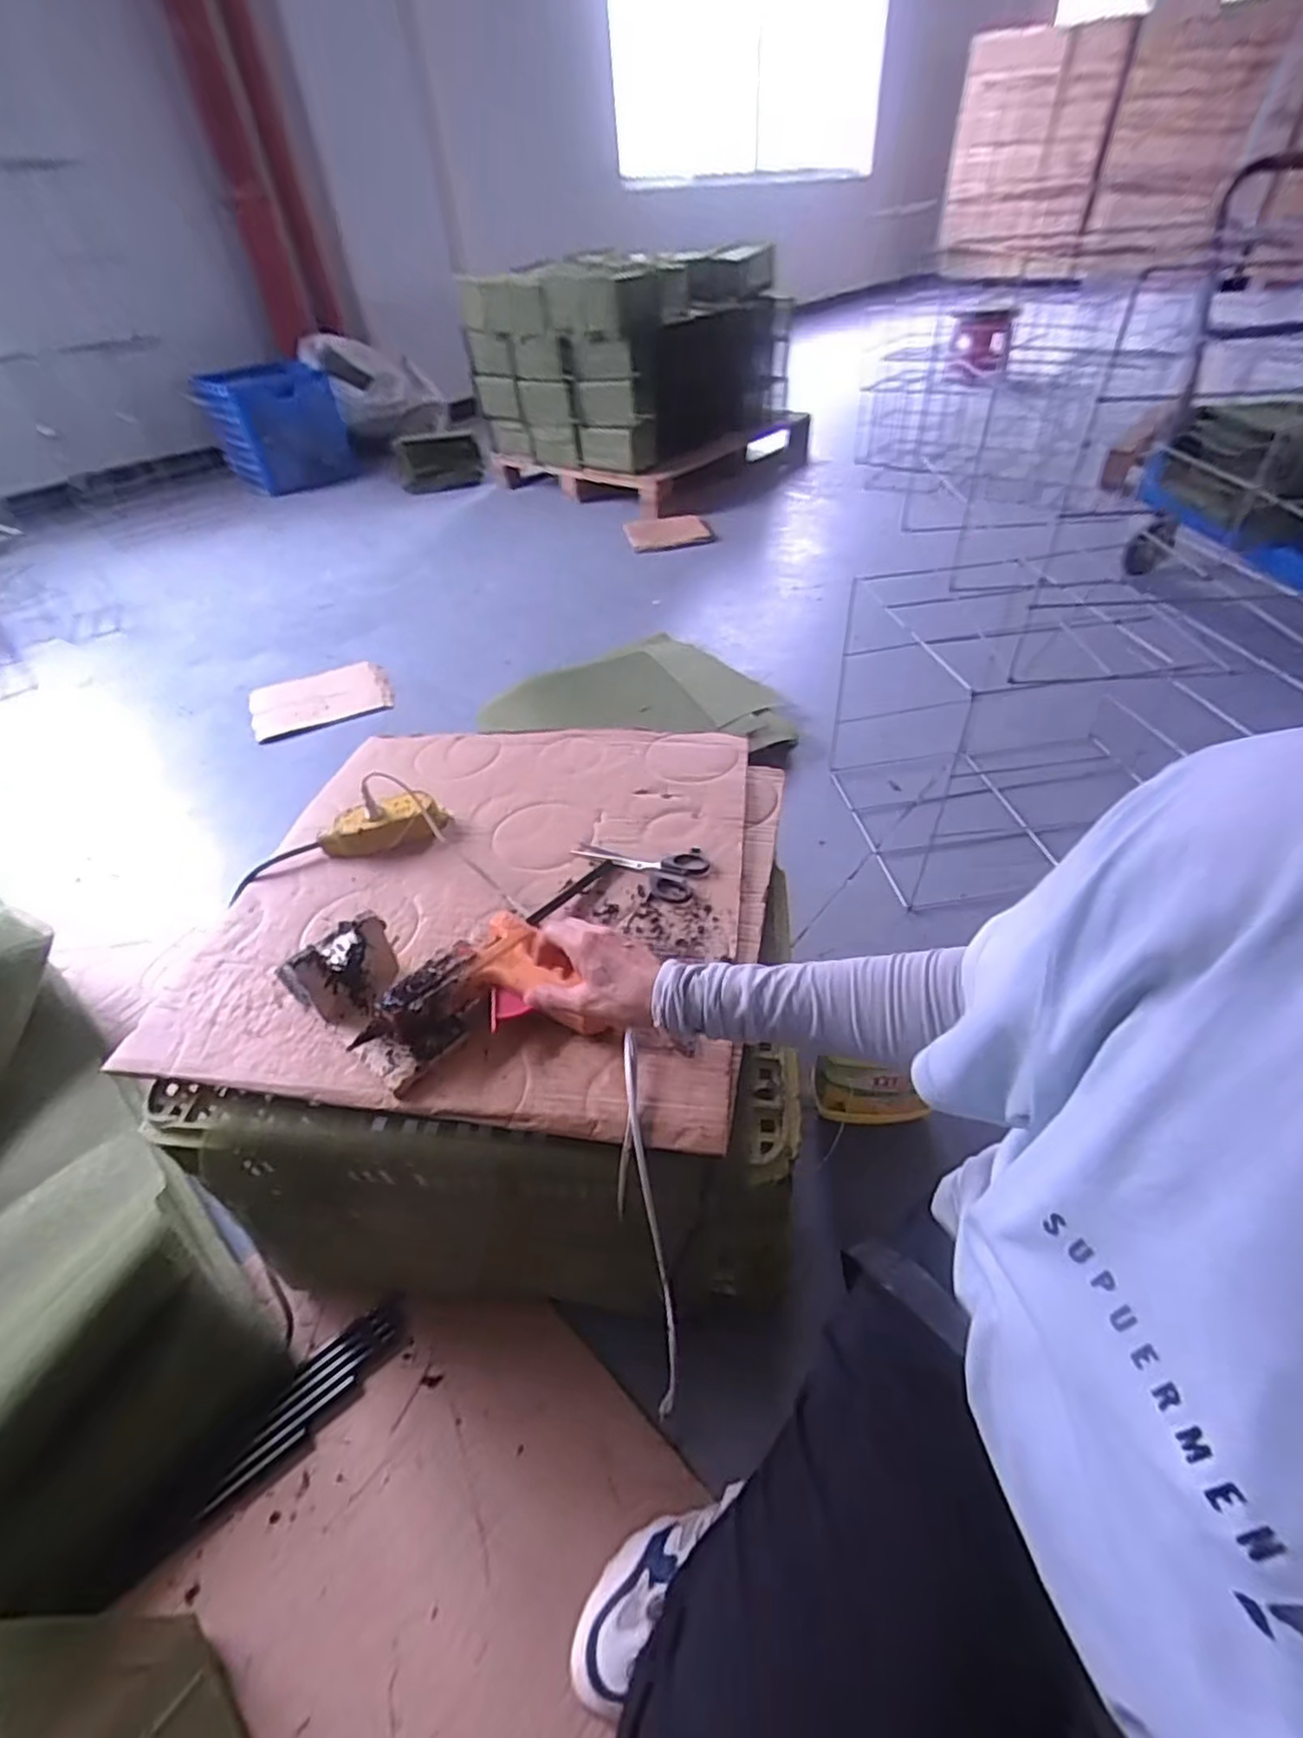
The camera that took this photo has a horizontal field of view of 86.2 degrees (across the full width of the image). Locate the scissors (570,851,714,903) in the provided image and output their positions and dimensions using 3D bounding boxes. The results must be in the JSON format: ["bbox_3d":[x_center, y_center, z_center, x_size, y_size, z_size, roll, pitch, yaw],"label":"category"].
[{"bbox_3d":[-0.016,-0.005,0.753,0.149,0.007,0.070,16,47,20],"label":"scissors"}]

